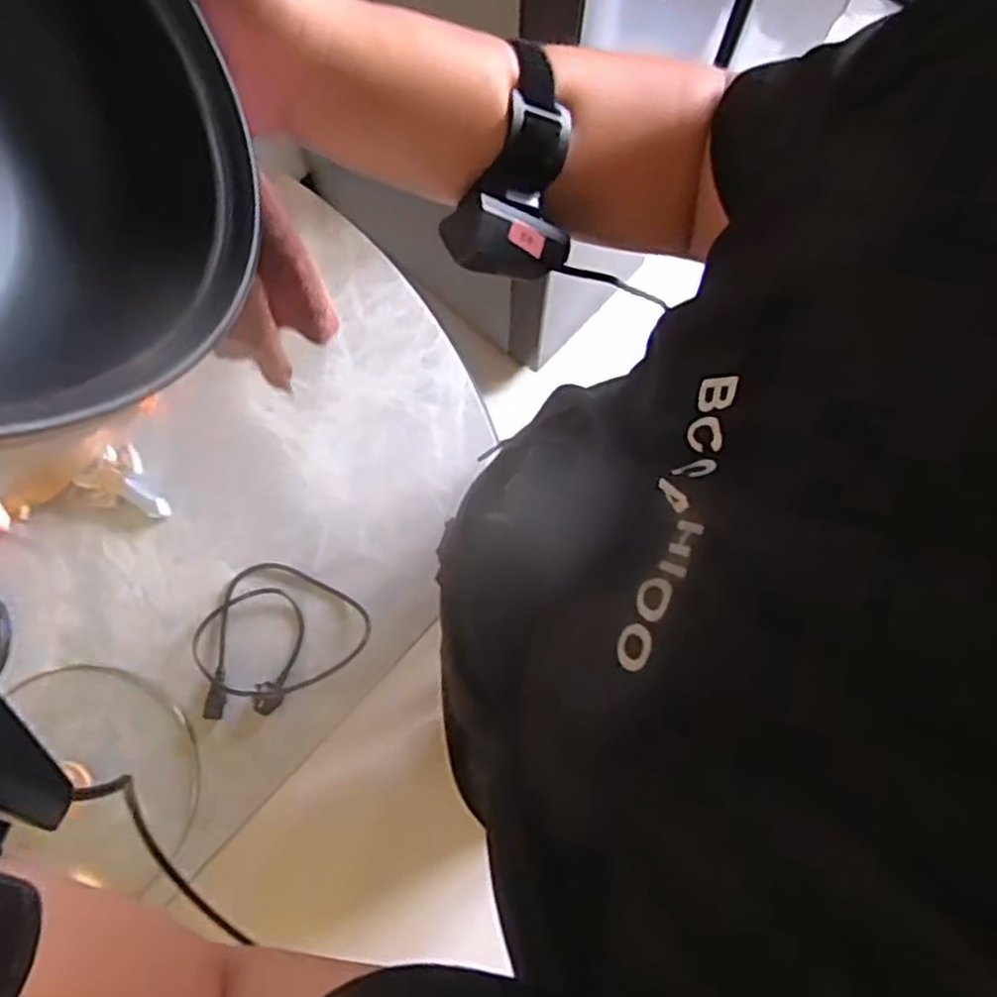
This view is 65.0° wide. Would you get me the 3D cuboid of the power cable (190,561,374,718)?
[{"bbox_3d":[-0.261,0.153,0.897,0.202,0.031,0.160,-31,78,-8],"label":"power cable"}]

